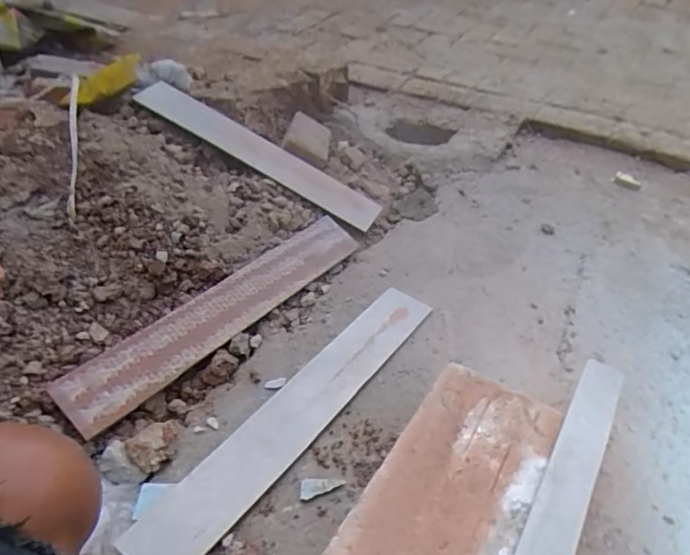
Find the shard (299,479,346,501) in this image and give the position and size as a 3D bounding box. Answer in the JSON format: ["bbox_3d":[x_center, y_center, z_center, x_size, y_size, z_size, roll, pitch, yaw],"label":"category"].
[{"bbox_3d":[-0.030,0.280,0.696,0.058,0.007,0.026,0,40,-2],"label":"shard"}]

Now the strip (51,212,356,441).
[{"bbox_3d":[-0.196,0.051,0.910,0.097,0.012,0.592,43,51,14],"label":"strip"}]

